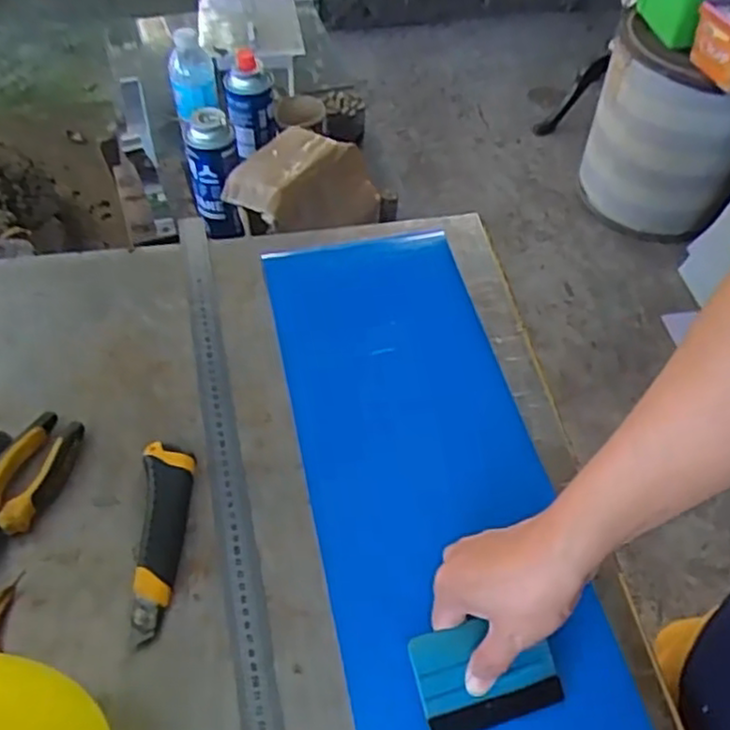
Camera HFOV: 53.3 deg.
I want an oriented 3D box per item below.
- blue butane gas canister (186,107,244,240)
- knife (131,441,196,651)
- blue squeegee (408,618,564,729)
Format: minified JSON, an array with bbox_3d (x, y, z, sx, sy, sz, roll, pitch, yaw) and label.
[{"bbox_3d":[-0.197,-0.247,0.964,0.065,0.170,0.056,-8,54,-10],"label":"blue butane gas canister"},{"bbox_3d":[-0.156,0.132,0.569,0.040,0.019,0.156,-4,53,-7],"label":"knife"},{"bbox_3d":[0.084,0.210,0.500,0.096,0.009,0.069,-15,84,-8],"label":"blue squeegee"}]

